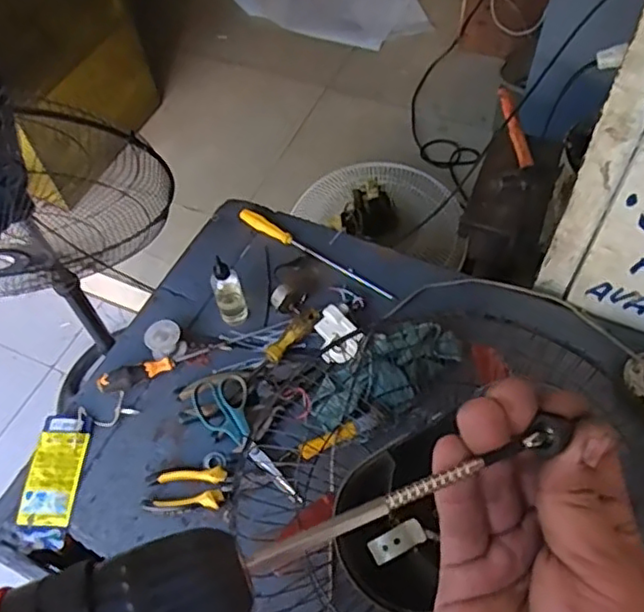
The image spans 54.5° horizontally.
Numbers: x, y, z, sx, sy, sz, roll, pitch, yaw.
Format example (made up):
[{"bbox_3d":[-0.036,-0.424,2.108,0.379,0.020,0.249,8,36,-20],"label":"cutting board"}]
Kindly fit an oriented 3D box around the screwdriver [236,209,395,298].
[{"bbox_3d":[-0.014,-0.089,1.011,0.292,0.020,0.024,29,63,20],"label":"screwdriver"}]

